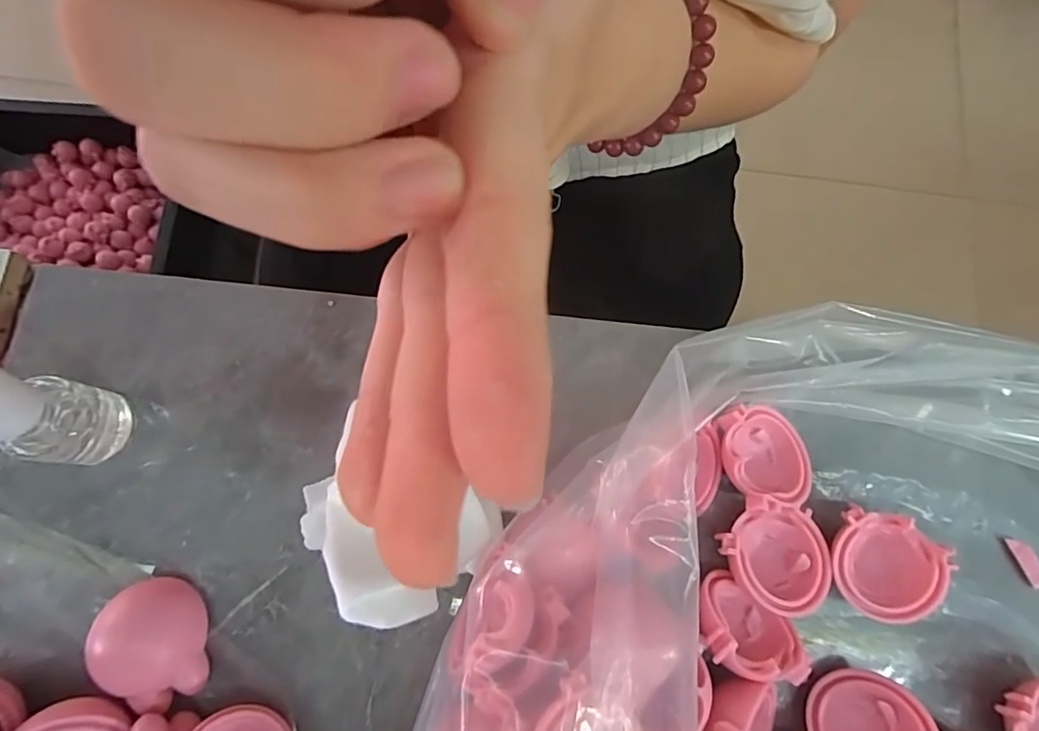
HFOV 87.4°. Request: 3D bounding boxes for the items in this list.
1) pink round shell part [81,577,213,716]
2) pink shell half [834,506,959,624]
[{"bbox_3d":[-0.101,0.076,0.150,0.025,0.015,0.033,-21,75,-3],"label":"pink round shell part"},{"bbox_3d":[0.105,0.058,0.156,0.026,0.011,0.028,31,78,10],"label":"pink shell half"}]

